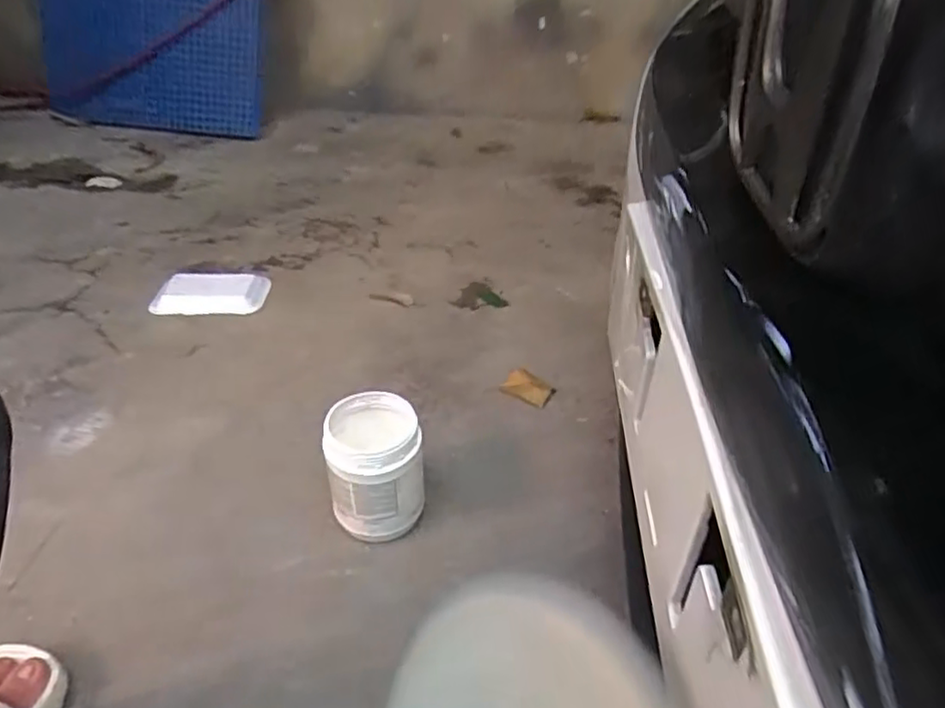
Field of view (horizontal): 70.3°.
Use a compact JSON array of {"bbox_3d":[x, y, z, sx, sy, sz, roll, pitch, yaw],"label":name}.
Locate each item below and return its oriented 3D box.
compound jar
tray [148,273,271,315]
[{"bbox_3d":[-0.101,0.124,0.719,0.093,0.141,0.093,3,36,-2],"label":"compound jar"},{"bbox_3d":[-0.418,-0.096,1.071,0.170,0.040,0.075,2,36,-4],"label":"tray"}]

